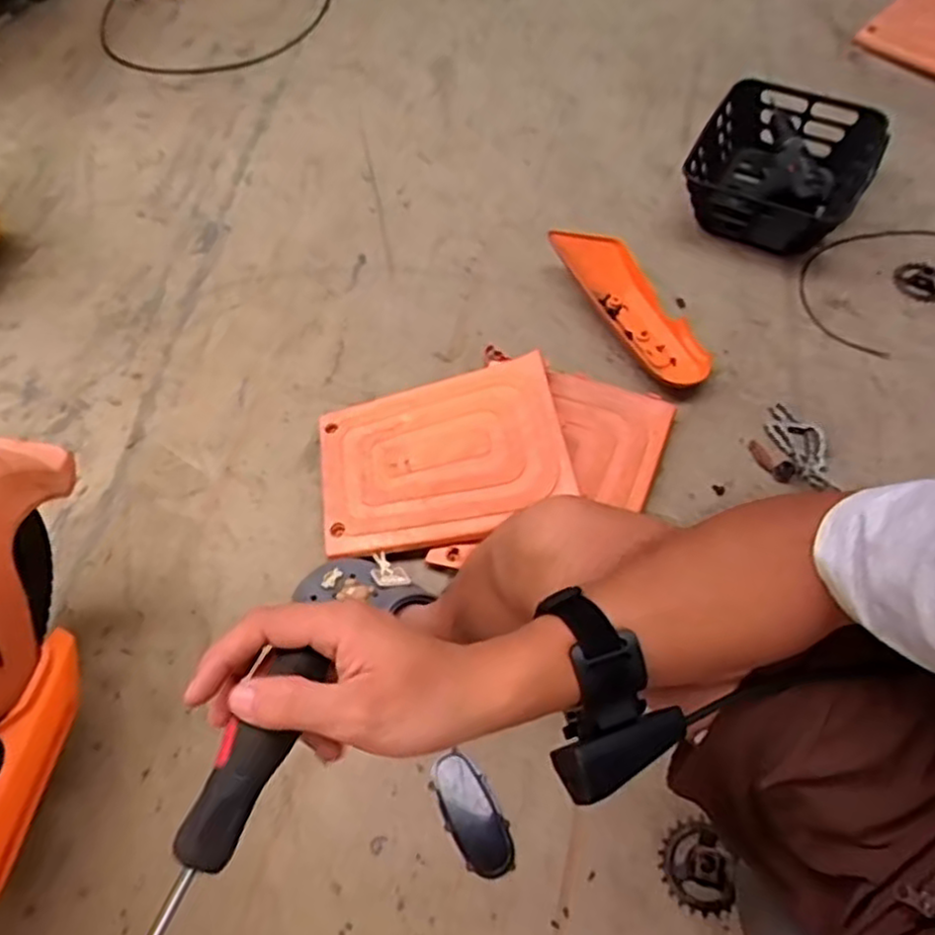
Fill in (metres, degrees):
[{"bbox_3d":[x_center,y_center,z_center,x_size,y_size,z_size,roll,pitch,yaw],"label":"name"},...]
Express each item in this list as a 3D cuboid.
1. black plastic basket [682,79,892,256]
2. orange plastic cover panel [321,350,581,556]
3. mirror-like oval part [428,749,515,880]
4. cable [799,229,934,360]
[{"bbox_3d":[0.565,-0.542,1.304,0.297,0.137,0.338,22,62,14],"label":"black plastic basket"},{"bbox_3d":[-0.036,-0.022,0.976,0.327,0.020,0.266,-13,56,4],"label":"orange plastic cover panel"},{"bbox_3d":[0.005,0.376,0.780,0.058,0.011,0.130,-27,62,-14],"label":"mirror-like oval part"},{"bbox_3d":[0.785,-0.328,1.222,0.472,0.021,0.261,-17,61,-12],"label":"cable"}]

